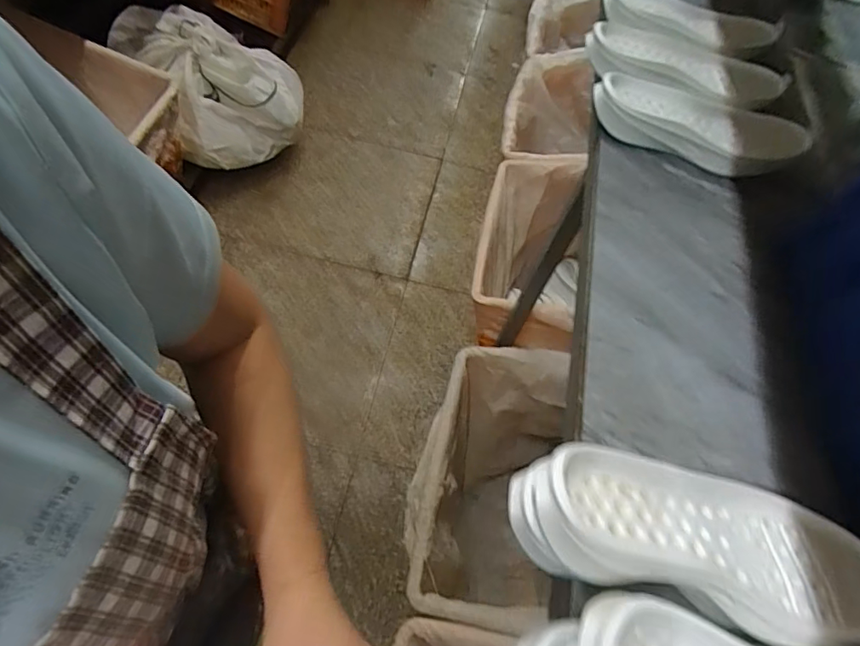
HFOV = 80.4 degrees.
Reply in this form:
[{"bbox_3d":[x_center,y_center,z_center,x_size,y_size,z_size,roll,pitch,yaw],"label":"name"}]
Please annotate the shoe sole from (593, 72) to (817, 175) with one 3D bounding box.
[{"bbox_3d":[0.352,-0.263,0.681,0.277,0.052,0.109,16,58,1],"label":"shoe sole"}]

